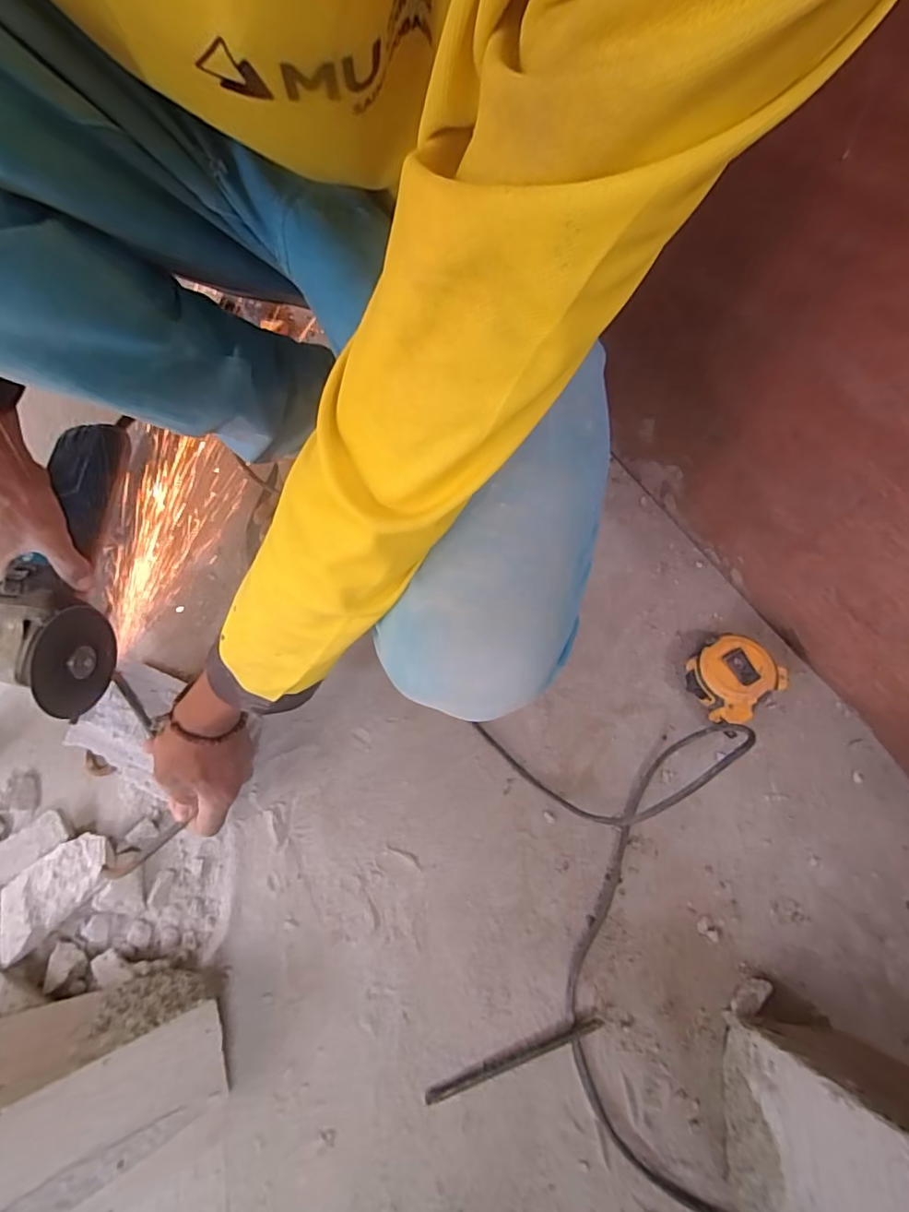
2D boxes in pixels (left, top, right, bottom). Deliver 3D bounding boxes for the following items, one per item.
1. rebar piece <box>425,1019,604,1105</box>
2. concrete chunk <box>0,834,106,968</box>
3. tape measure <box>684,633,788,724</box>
[{"bbox_3d":[0.051,0.374,0.419,0.151,0.007,0.012,-19,70,-6],"label":"rebar piece"},{"bbox_3d":[-0.359,0.254,0.463,0.106,0.024,0.059,-41,74,-14],"label":"concrete chunk"},{"bbox_3d":[0.271,0.072,0.511,0.077,0.048,0.072,0,69,1],"label":"tape measure"}]

